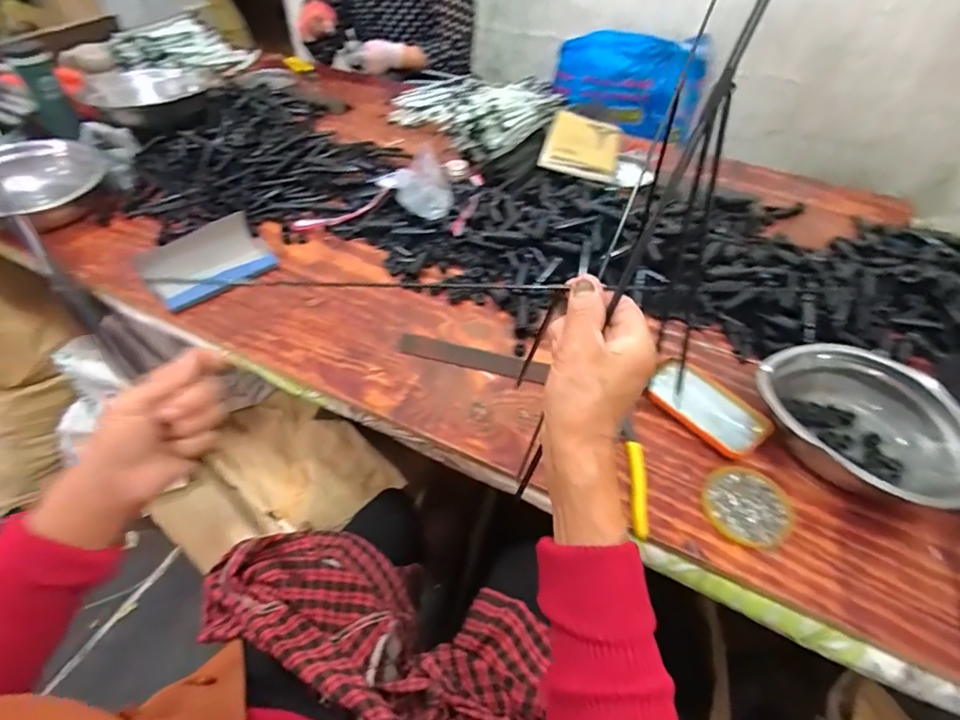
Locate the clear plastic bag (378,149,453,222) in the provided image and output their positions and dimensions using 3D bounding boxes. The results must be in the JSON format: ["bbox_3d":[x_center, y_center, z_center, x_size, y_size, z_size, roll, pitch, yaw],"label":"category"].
[{"bbox_3d":[-0.105,-0.294,0.820,0.113,0.087,0.084,21,46,14],"label":"clear plastic bag"}]

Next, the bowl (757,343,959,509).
[{"bbox_3d":[0.438,0.078,0.556,0.200,0.078,0.200,3,45,-3],"label":"bowl"}]

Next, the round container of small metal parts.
[{"bbox_3d":[0.277,0.150,0.510,0.090,0.009,0.082,3,45,-3],"label":"round container of small metal parts"}]

